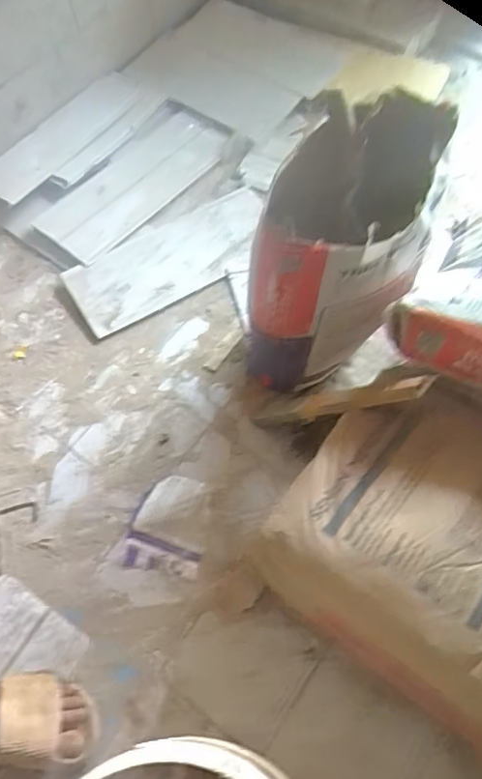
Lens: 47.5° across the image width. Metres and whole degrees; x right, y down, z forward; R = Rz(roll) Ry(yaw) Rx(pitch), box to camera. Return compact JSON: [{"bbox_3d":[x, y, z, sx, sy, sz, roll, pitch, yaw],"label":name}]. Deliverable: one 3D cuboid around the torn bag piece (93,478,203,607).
[{"bbox_3d":[-0.135,0.275,0.998,0.157,0.007,0.231,25,67,16],"label":"torn bag piece"}]

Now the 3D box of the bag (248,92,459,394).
[{"bbox_3d":[0.161,-0.201,0.957,0.252,0.501,0.288,13,64,10],"label":"bag"}]

